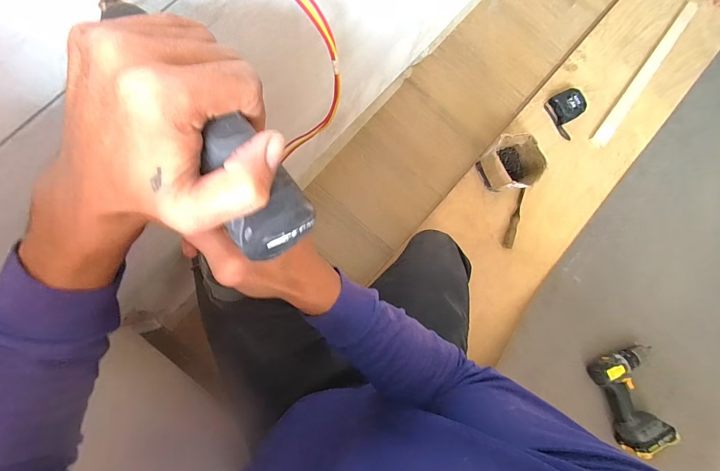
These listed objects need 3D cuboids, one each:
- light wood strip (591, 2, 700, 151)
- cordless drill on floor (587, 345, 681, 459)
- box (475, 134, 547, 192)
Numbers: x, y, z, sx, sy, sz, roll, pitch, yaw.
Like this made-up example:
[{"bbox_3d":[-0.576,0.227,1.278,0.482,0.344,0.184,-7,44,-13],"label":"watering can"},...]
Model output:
[{"bbox_3d":[0.839,-0.477,0.965,0.044,0.015,0.581,39,80,0],"label":"light wood strip"},{"bbox_3d":[0.680,0.397,0.814,0.157,0.069,0.230,-15,84,-9],"label":"cordless drill on floor"},{"bbox_3d":[0.375,-0.177,0.845,0.126,0.106,0.127,-16,84,-9],"label":"box"}]

